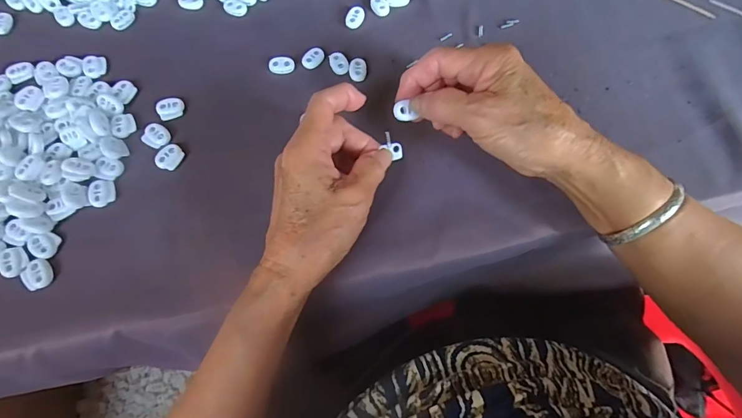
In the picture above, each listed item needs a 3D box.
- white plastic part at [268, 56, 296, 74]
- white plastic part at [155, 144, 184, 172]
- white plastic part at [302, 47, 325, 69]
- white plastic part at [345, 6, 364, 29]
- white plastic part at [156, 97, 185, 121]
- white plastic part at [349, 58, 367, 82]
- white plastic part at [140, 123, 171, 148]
[{"bbox_3d":[-0.080,-0.129,0.357,0.023,0.004,0.015,-2,71,-1],"label":"white plastic part"},{"bbox_3d":[-0.165,-0.043,0.327,0.018,0.005,0.022,32,73,10],"label":"white plastic part"},{"bbox_3d":[-0.052,-0.136,0.360,0.016,0.004,0.023,35,74,11],"label":"white plastic part"},{"bbox_3d":[-0.015,-0.181,0.376,0.015,0.004,0.024,22,72,7],"label":"white plastic part"},{"bbox_3d":[-0.171,-0.086,0.342,0.022,0.004,0.022,3,72,-10],"label":"white plastic part"},{"bbox_3d":[-0.011,-0.124,0.356,0.015,0.004,0.021,2,71,0],"label":"white plastic part"},{"bbox_3d":[-0.178,-0.061,0.332,0.023,0.004,0.020,30,73,10],"label":"white plastic part"}]

